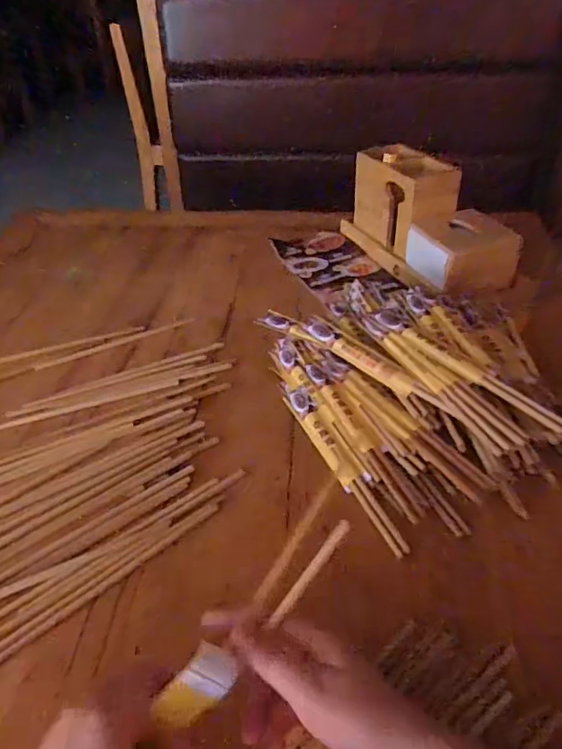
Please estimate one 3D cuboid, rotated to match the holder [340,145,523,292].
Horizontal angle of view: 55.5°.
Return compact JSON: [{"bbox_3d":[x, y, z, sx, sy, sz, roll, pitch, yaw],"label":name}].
[{"bbox_3d":[0.241,-0.264,0.899,0.137,0.161,0.326,-17,41,-17],"label":"holder"}]

